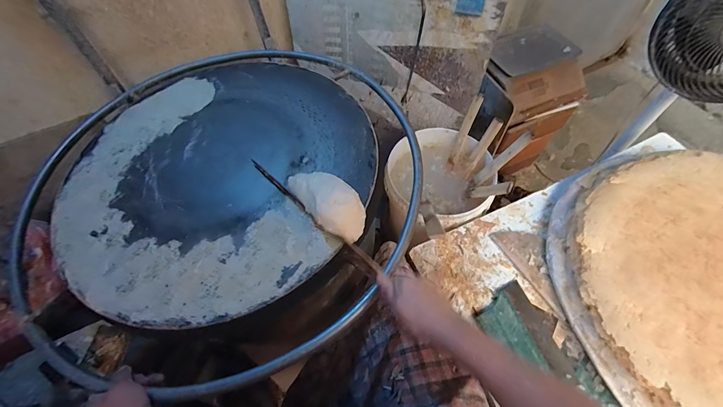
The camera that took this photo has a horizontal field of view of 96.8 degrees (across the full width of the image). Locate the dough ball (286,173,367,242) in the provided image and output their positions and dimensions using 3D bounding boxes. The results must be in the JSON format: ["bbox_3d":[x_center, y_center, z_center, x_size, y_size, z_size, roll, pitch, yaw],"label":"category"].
[{"bbox_3d":[-0.058,-0.007,0.569,0.083,0.034,0.174,-33,62,-16],"label":"dough ball"}]

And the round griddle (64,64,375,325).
[{"bbox_3d":[-0.301,-0.086,0.663,0.609,0.042,0.590,-2,59,3],"label":"round griddle"}]

